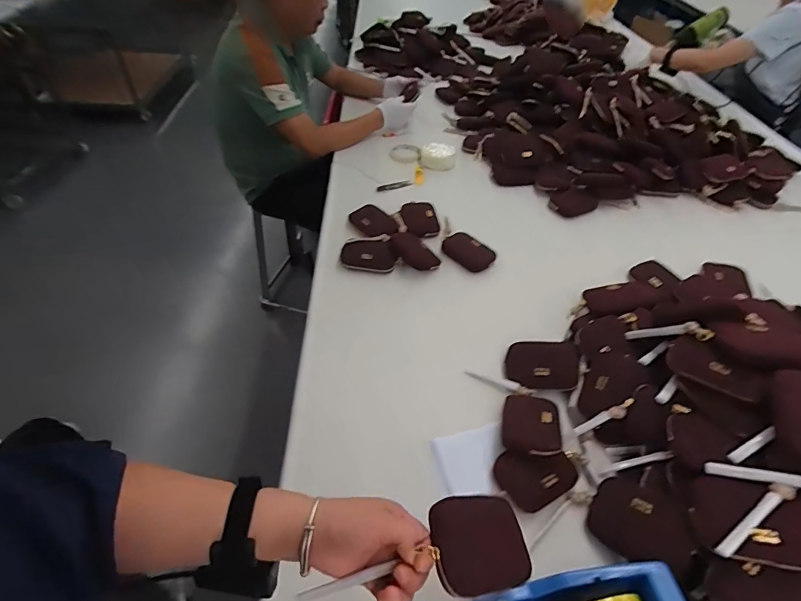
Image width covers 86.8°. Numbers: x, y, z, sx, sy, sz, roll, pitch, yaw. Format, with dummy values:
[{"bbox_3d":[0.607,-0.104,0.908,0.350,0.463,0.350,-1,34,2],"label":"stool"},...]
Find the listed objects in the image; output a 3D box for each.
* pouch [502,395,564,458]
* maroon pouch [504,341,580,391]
[{"bbox_3d":[0.193,0.186,0.626,0.083,0.018,0.094,-4,36,25],"label":"pouch"},{"bbox_3d":[0.238,0.108,0.710,0.120,0.026,0.089,2,47,-1],"label":"maroon pouch"}]

